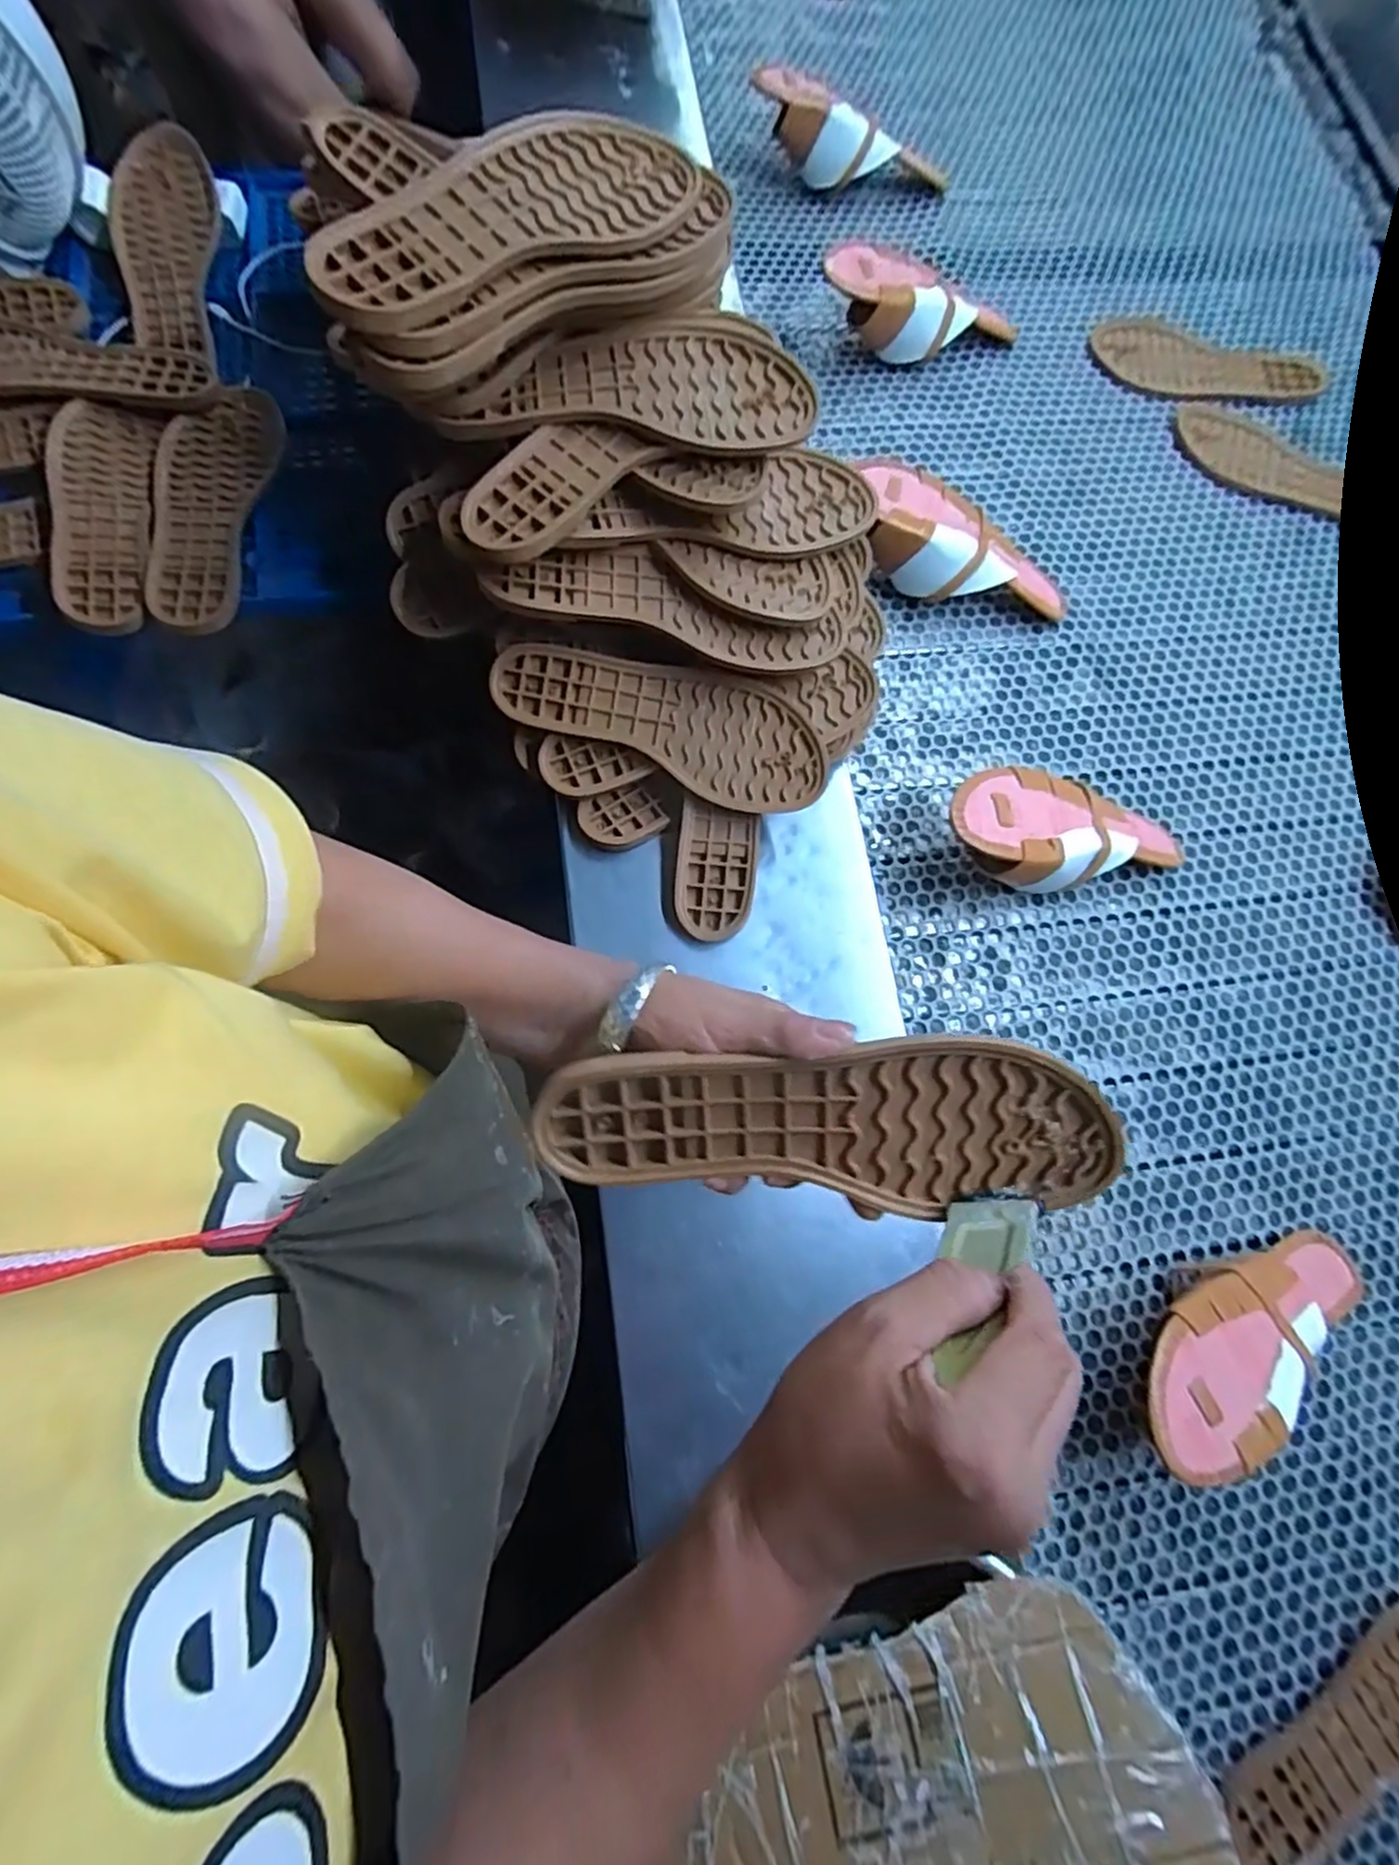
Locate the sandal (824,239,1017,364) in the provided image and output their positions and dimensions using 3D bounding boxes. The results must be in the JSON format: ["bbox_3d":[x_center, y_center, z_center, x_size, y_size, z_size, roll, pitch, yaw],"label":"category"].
[{"bbox_3d":[0.215,-0.615,0.700,0.234,0.063,0.073,-7,75,-26],"label":"sandal"}]

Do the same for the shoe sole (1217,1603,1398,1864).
[{"bbox_3d":[0.438,0.505,0.449,0.240,0.021,0.088,-20,80,-10],"label":"shoe sole"}]

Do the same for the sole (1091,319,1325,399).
[{"bbox_3d":[0.532,-0.593,0.738,0.236,0.010,0.092,20,77,4],"label":"sole"}]

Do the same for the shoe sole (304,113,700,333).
[{"bbox_3d":[-0.106,-0.400,0.389,0.236,0.012,0.086,-37,94,-19],"label":"shoe sole"}]

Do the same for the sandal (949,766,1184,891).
[{"bbox_3d":[0.288,-0.081,0.559,0.228,0.049,0.098,0,75,-22],"label":"sandal"}]

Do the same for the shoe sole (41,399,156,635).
[{"bbox_3d":[-0.466,-0.326,0.546,0.069,0.016,0.214,-6,71,-20],"label":"shoe sole"}]

